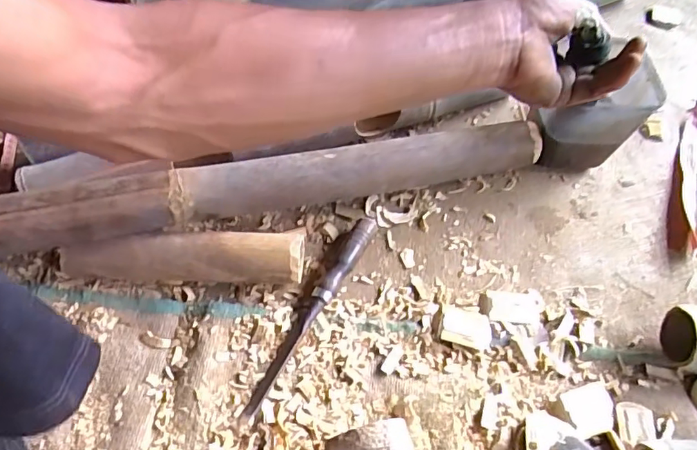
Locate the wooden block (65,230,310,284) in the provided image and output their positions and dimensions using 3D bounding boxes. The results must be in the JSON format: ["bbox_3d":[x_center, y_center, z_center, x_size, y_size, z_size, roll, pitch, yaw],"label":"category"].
[{"bbox_3d":[-0.170,0.029,0.550,0.245,0.049,0.063,2,56,0],"label":"wooden block"}]

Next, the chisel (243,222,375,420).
[{"bbox_3d":[-0.039,0.082,0.523,0.025,0.025,0.231,27,60,16],"label":"chisel"}]

